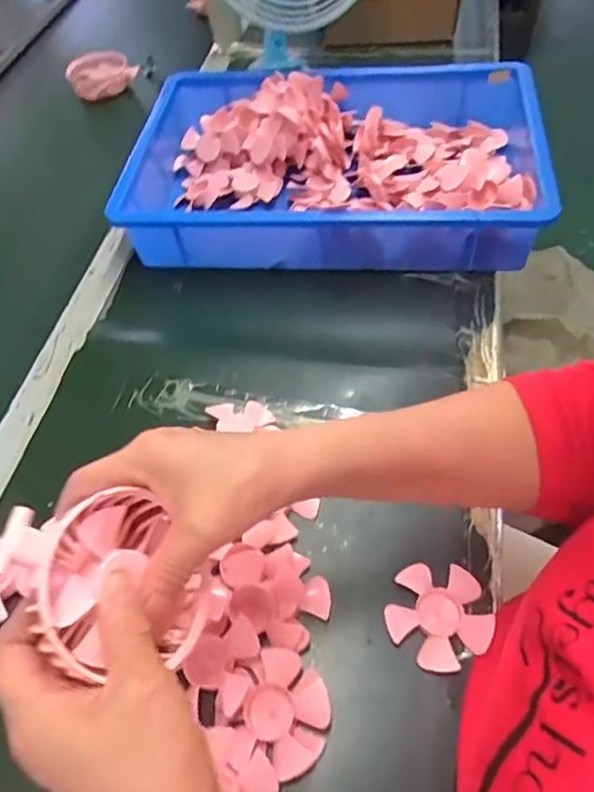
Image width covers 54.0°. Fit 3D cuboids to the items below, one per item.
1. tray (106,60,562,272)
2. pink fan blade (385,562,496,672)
[{"bbox_3d":[0.040,-0.269,0.670,0.435,0.091,0.295,2,55,7],"label":"tray"},{"bbox_3d":[0.101,0.155,0.412,0.070,0.014,0.070,-2,55,3],"label":"pink fan blade"}]

